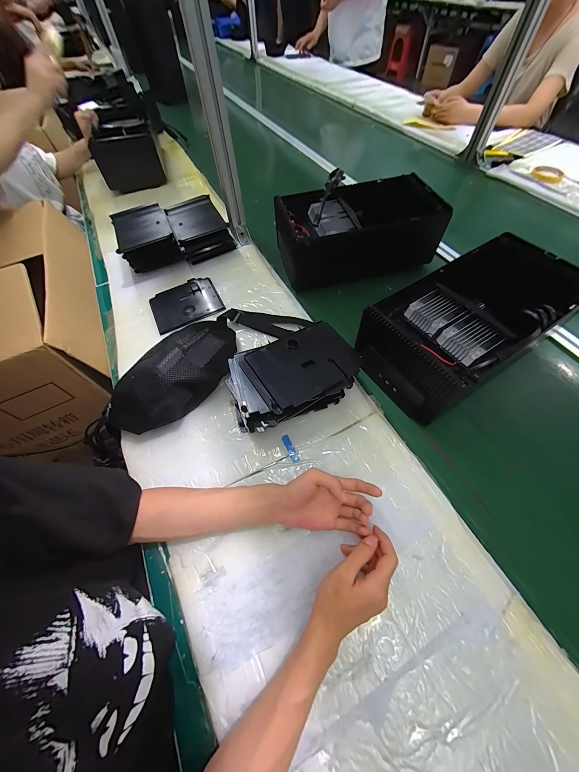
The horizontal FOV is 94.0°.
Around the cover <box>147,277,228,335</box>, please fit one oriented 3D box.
[{"bbox_3d":[-0.248,-0.198,0.639,0.158,0.007,0.138,-24,61,-10],"label":"cover"}]

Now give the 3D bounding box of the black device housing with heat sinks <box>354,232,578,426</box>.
[{"bbox_3d":[0.311,-0.109,0.484,0.343,0.131,0.185,-30,62,-14],"label":"black device housing with heat sinks"}]

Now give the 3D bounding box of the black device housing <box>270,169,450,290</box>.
[{"bbox_3d":[0.153,-0.377,0.649,0.343,0.130,0.216,-14,60,-5],"label":"black device housing"}]

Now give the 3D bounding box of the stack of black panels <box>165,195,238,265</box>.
[{"bbox_3d":[-0.251,-0.441,0.748,0.137,0.068,0.210,-24,61,-10],"label":"stack of black panels"}]

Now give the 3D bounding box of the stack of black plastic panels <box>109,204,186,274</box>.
[{"bbox_3d":[-0.367,-0.379,0.705,0.125,0.093,0.176,-24,61,-11],"label":"stack of black plastic panels"}]

